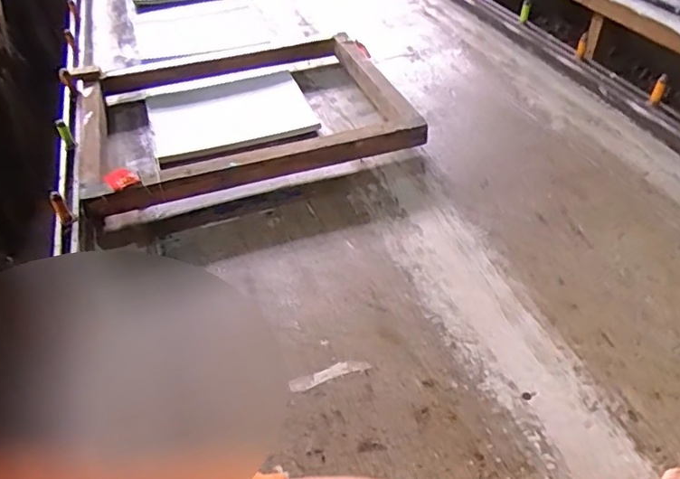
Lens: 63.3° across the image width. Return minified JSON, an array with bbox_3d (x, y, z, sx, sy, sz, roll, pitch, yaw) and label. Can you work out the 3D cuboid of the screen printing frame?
[{"bbox_3d":[-0.172,-0.220,0.939,0.517,0.059,0.405,-13,44,-13],"label":"screen printing frame"}]

